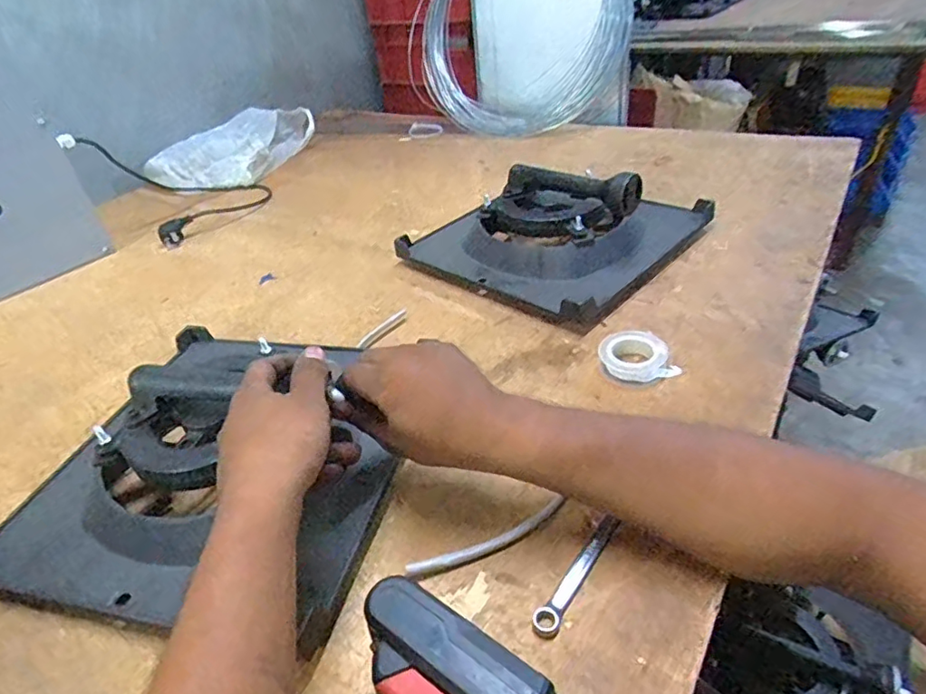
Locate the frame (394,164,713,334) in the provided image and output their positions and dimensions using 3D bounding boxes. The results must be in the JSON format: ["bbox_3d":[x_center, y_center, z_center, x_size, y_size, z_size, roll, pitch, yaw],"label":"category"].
[{"bbox_3d":[0.113,-0.169,0.708,0.277,0.101,0.278,25,47,36],"label":"frame"}]

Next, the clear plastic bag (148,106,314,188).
[{"bbox_3d":[-0.491,-0.417,1.184,0.258,0.076,0.318,6,38,17],"label":"clear plastic bag"}]

